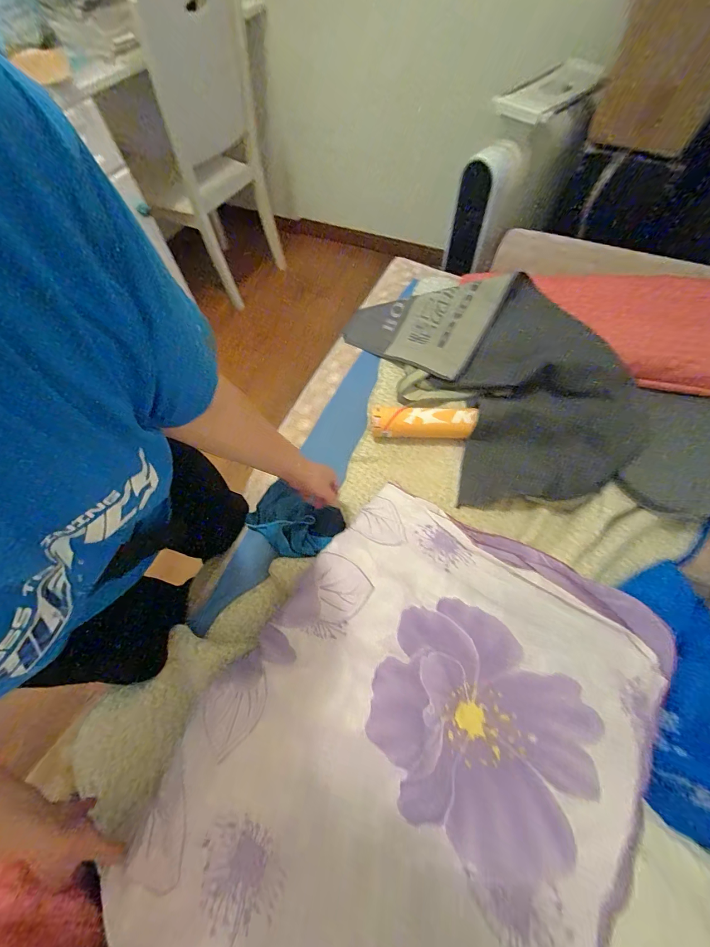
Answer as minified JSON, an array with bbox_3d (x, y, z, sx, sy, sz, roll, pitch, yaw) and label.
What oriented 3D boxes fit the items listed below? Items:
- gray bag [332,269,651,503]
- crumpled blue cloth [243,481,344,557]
[{"bbox_3d":[0.327,-0.249,0.852,0.461,0.111,0.690,-23,67,-8],"label":"gray bag"},{"bbox_3d":[-0.122,0.096,0.698,0.169,0.018,0.124,31,70,15],"label":"crumpled blue cloth"}]

